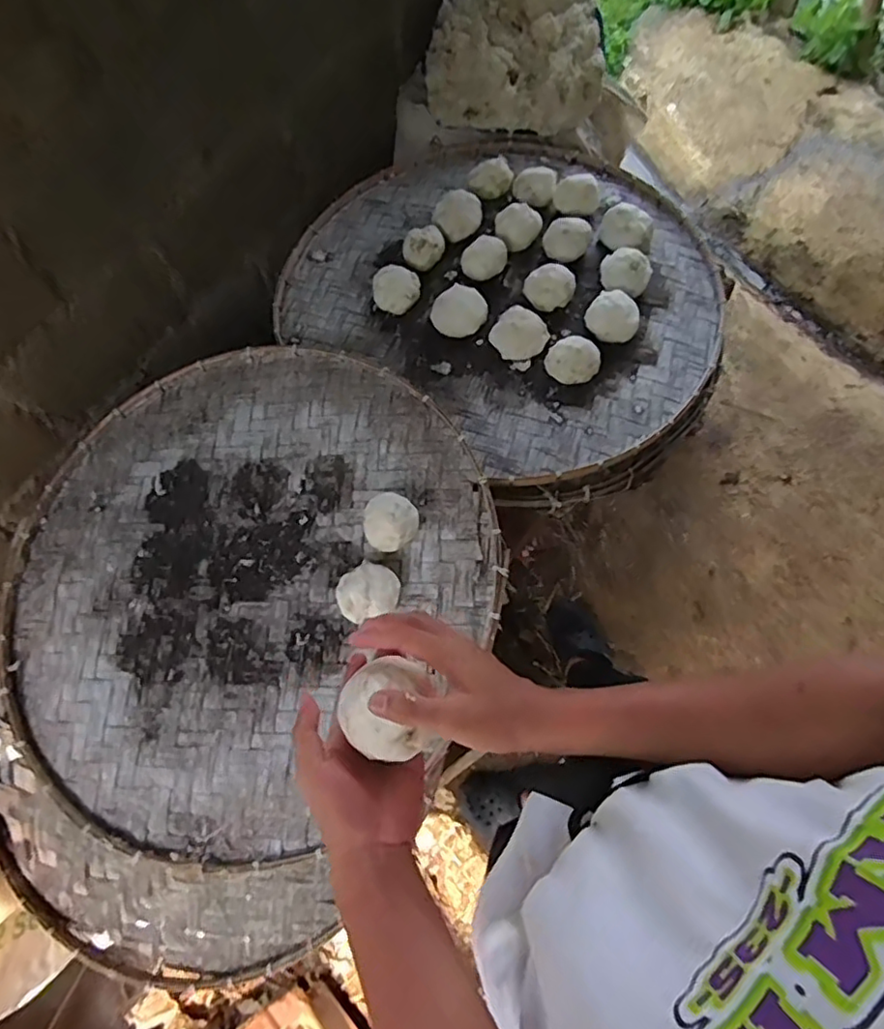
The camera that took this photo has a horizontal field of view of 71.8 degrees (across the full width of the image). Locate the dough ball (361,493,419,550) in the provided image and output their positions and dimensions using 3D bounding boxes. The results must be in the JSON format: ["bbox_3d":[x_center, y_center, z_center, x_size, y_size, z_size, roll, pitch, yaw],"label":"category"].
[{"bbox_3d":[-0.069,0.009,0.815,0.067,0.049,0.068,-1,69,2],"label":"dough ball"}]

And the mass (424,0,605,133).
[{"bbox_3d":[0.141,-0.890,1.161,0.325,0.135,0.271,6,69,5],"label":"mass"}]

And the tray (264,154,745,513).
[{"bbox_3d":[0.121,-0.396,1.005,0.725,0.083,0.620,39,73,16],"label":"tray"}]

